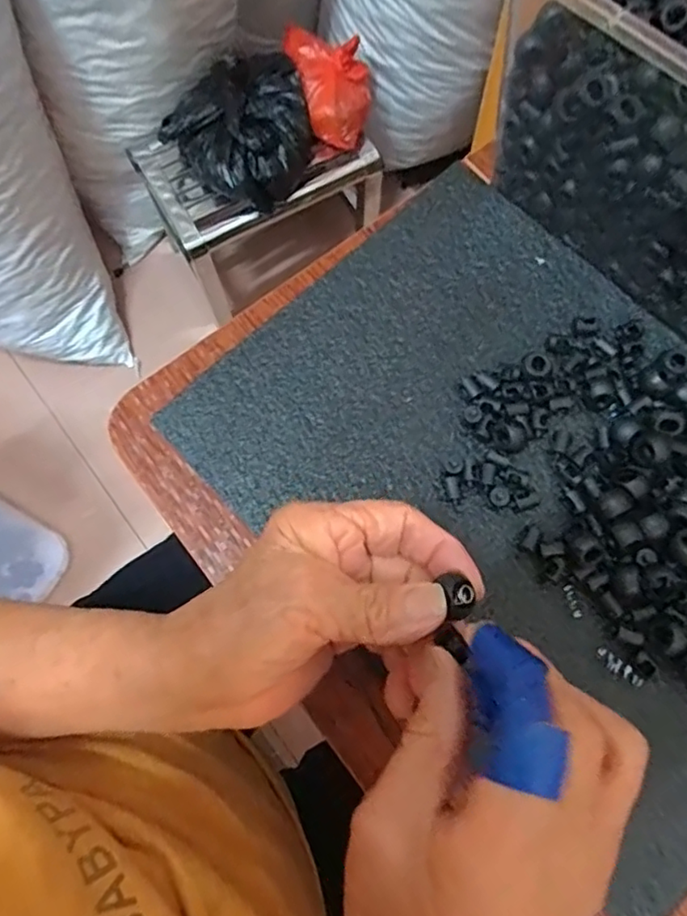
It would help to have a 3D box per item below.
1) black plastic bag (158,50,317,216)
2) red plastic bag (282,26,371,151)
[{"bbox_3d":[-0.115,-0.422,0.750,0.170,0.089,0.180,36,78,10],"label":"black plastic bag"},{"bbox_3d":[-0.014,-0.490,0.773,0.090,0.081,0.152,-20,75,-4],"label":"red plastic bag"}]

